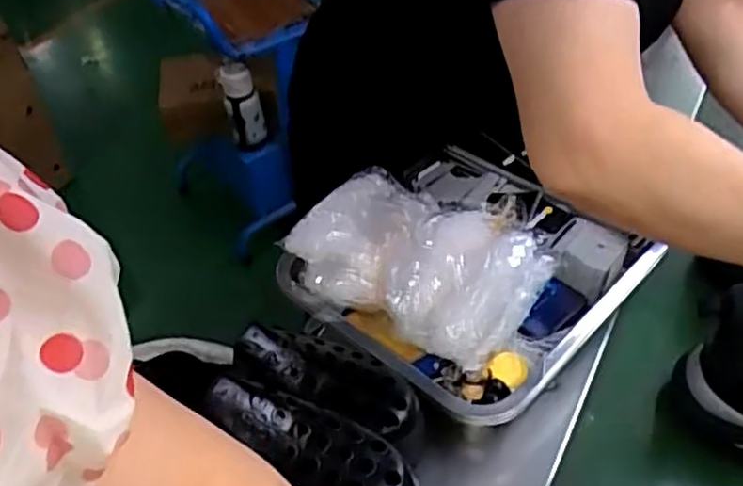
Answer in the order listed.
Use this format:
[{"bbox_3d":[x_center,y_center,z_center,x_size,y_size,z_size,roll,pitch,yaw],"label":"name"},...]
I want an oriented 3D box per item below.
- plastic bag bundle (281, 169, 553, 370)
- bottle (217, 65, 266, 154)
[{"bbox_3d":[0.038,0.014,0.643,0.203,0.065,0.128,26,52,28],"label":"plastic bag bundle"},{"bbox_3d":[-0.289,-0.308,1.686,0.083,0.203,0.073,-20,25,-17],"label":"bottle"}]

